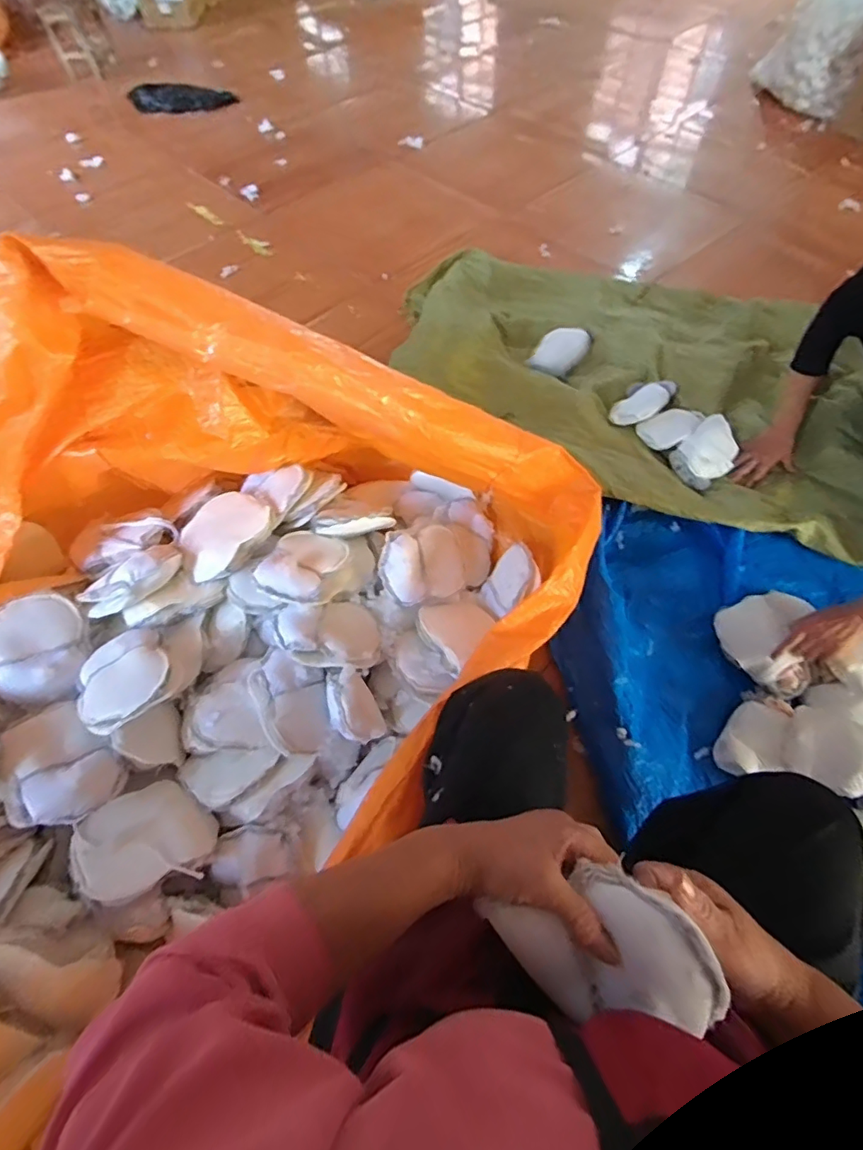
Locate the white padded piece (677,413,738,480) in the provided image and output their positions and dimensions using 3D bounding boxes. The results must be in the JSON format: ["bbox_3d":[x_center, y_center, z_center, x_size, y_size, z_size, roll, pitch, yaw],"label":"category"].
[{"bbox_3d":[0.651,-0.295,1.264,0.130,0.018,0.130,0,85,0],"label":"white padded piece"}]

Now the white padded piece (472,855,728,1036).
[{"bbox_3d":[0.112,0.254,0.366,0.115,0.064,0.104,-18,62,-10],"label":"white padded piece"}]

